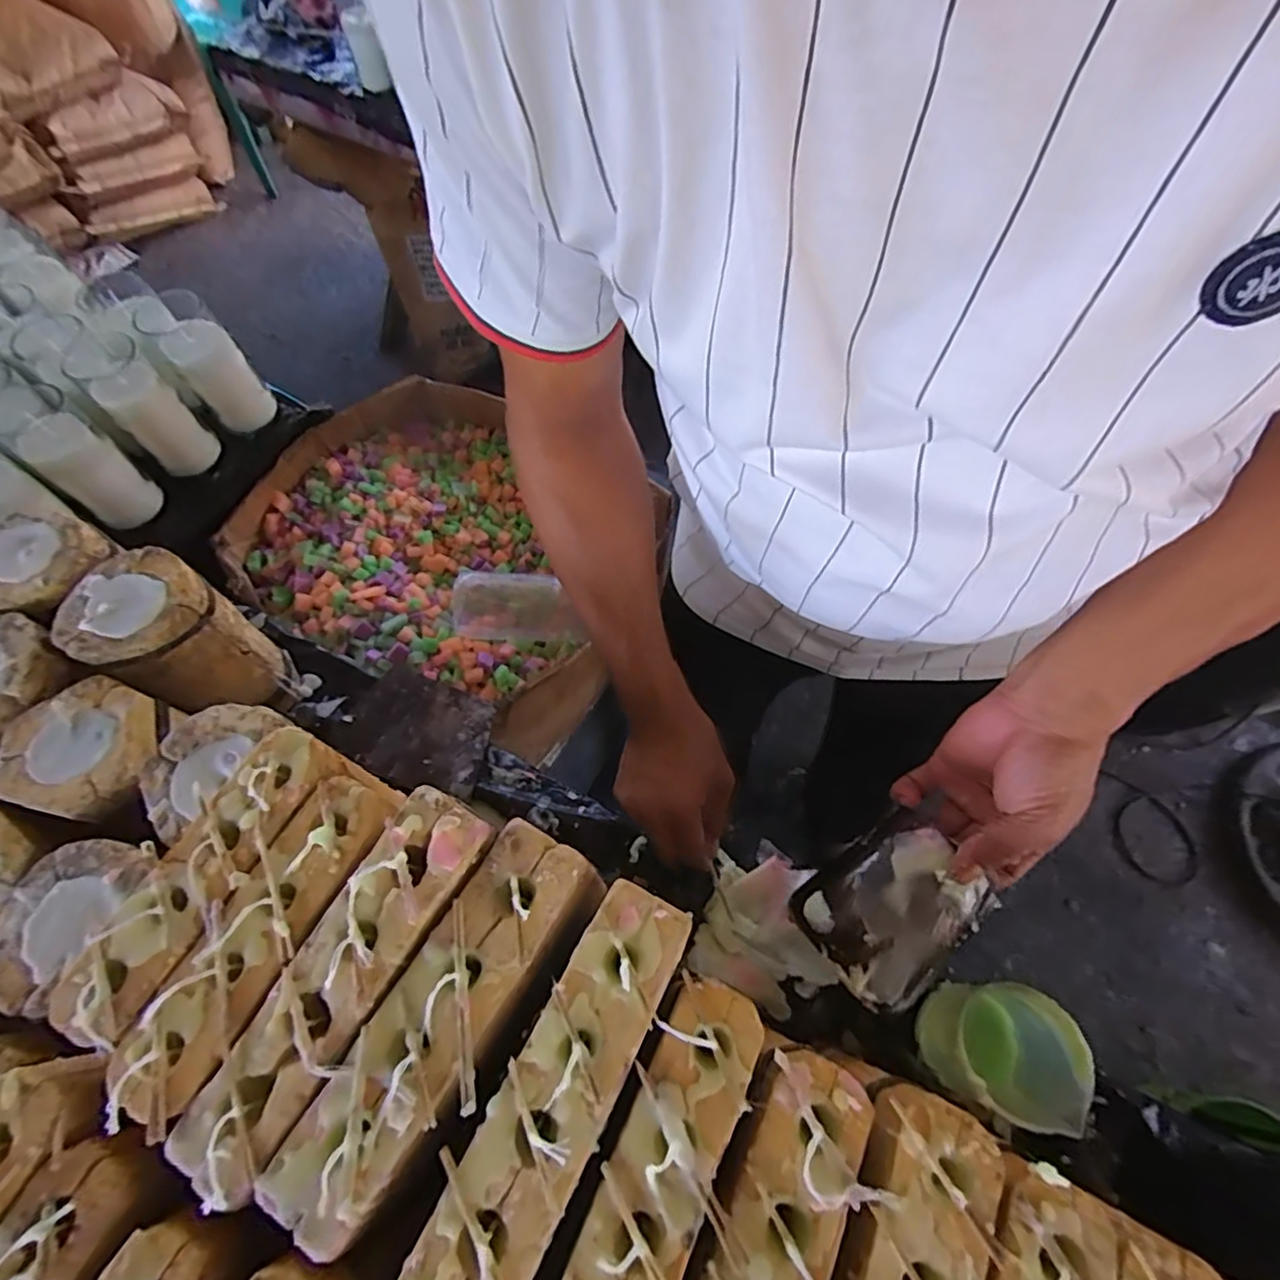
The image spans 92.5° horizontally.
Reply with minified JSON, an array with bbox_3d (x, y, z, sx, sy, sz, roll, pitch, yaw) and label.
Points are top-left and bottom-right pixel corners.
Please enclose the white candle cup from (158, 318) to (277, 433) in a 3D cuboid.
[{"bbox_3d":[-0.466,-0.294,0.678,0.068,0.113,0.053,-40,70,-19],"label":"white candle cup"}]

